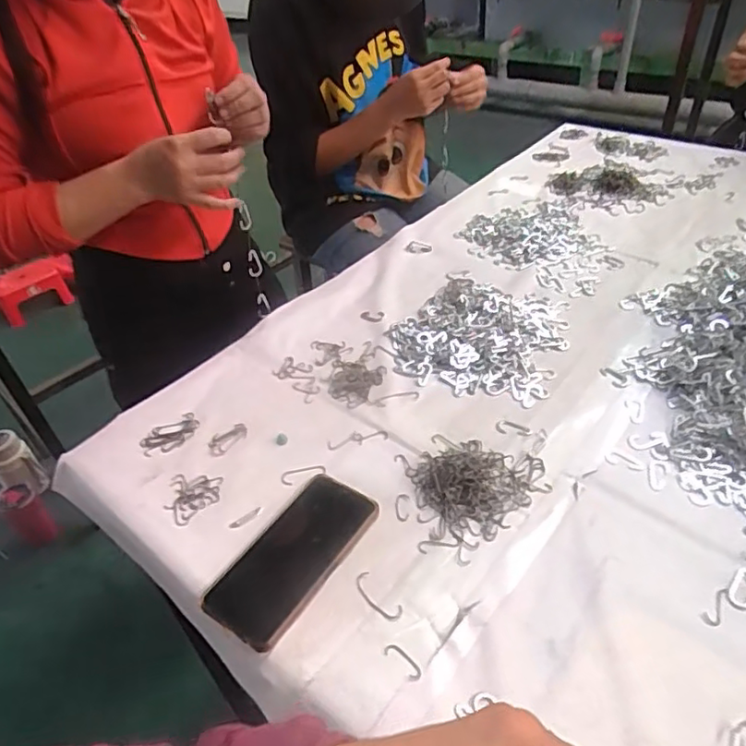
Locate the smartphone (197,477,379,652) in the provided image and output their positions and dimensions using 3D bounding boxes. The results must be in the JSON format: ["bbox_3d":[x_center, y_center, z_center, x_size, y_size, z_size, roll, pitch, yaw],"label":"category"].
[{"bbox_3d":[-0.072,0.163,0.530,0.082,0.016,0.167,21,47,27],"label":"smartphone"}]

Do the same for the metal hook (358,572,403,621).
[{"bbox_3d":[0.004,0.192,0.498,0.018,0.004,0.051,-31,47,-26],"label":"metal hook"}]

